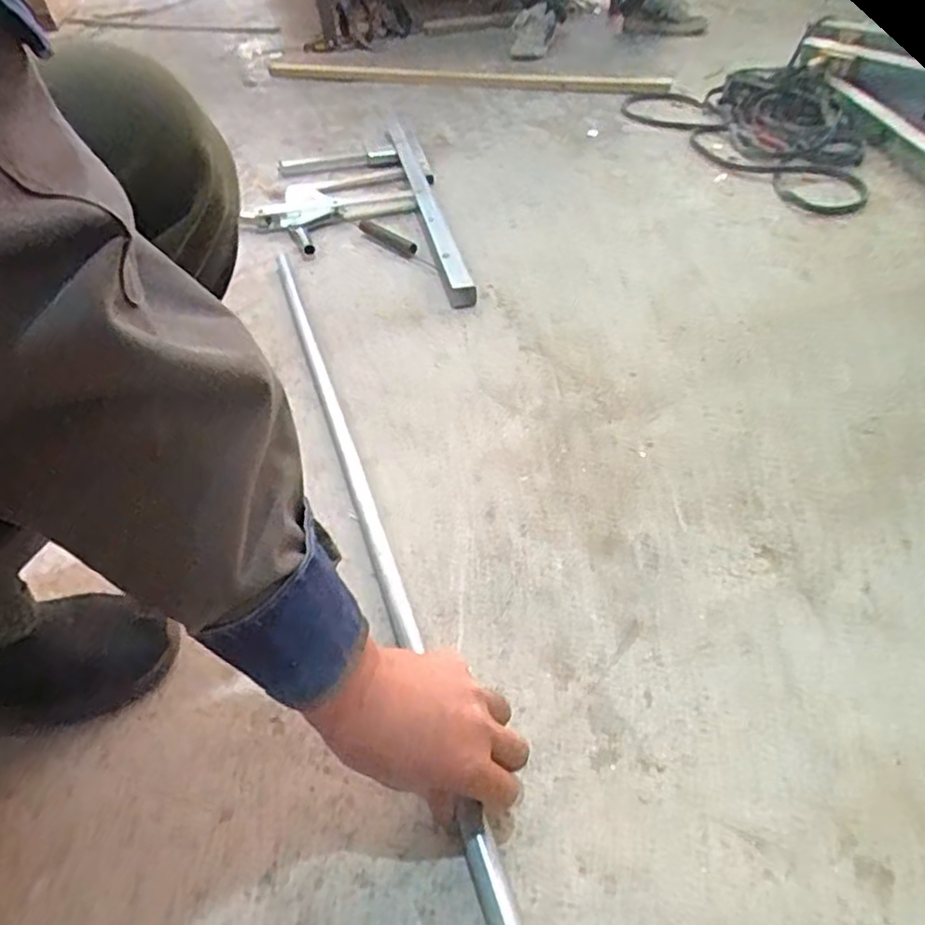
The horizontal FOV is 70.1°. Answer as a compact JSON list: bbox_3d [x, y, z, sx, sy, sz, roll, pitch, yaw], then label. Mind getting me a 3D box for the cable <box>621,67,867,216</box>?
[{"bbox_3d":[0.621,-0.659,1.282,0.344,0.078,0.673,-13,44,-10],"label":"cable"}]

